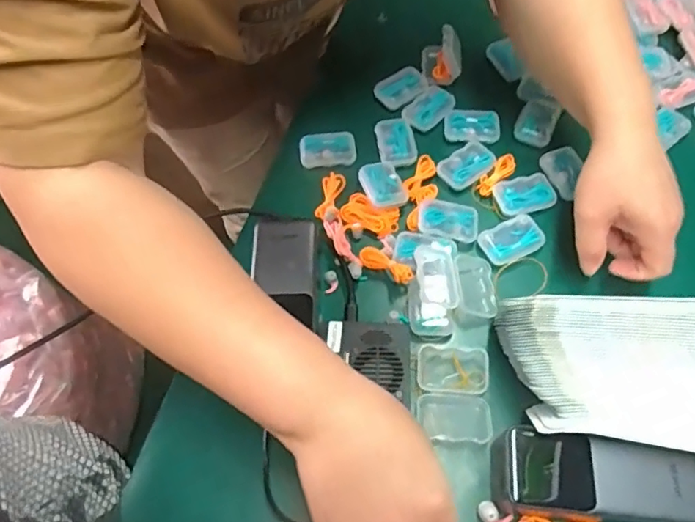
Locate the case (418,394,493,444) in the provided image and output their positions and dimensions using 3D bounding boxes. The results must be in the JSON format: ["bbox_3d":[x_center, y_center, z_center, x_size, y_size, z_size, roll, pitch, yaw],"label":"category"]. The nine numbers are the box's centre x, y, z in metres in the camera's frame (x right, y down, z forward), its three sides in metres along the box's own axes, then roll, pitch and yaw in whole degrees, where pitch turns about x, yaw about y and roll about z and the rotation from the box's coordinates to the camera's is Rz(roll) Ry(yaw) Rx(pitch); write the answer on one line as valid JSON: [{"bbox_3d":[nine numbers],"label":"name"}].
[{"bbox_3d":[0.083,0.120,0.419,0.054,0.013,0.036,0,60,2],"label":"case"}]

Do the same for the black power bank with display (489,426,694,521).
[{"bbox_3d":[0.170,0.152,0.375,0.134,0.045,0.054,5,61,4],"label":"black power bank with display"}]

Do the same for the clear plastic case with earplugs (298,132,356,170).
[{"bbox_3d":[-0.020,-0.113,0.553,0.056,0.018,0.033,1,60,2],"label":"clear plastic case with earplugs"}]

